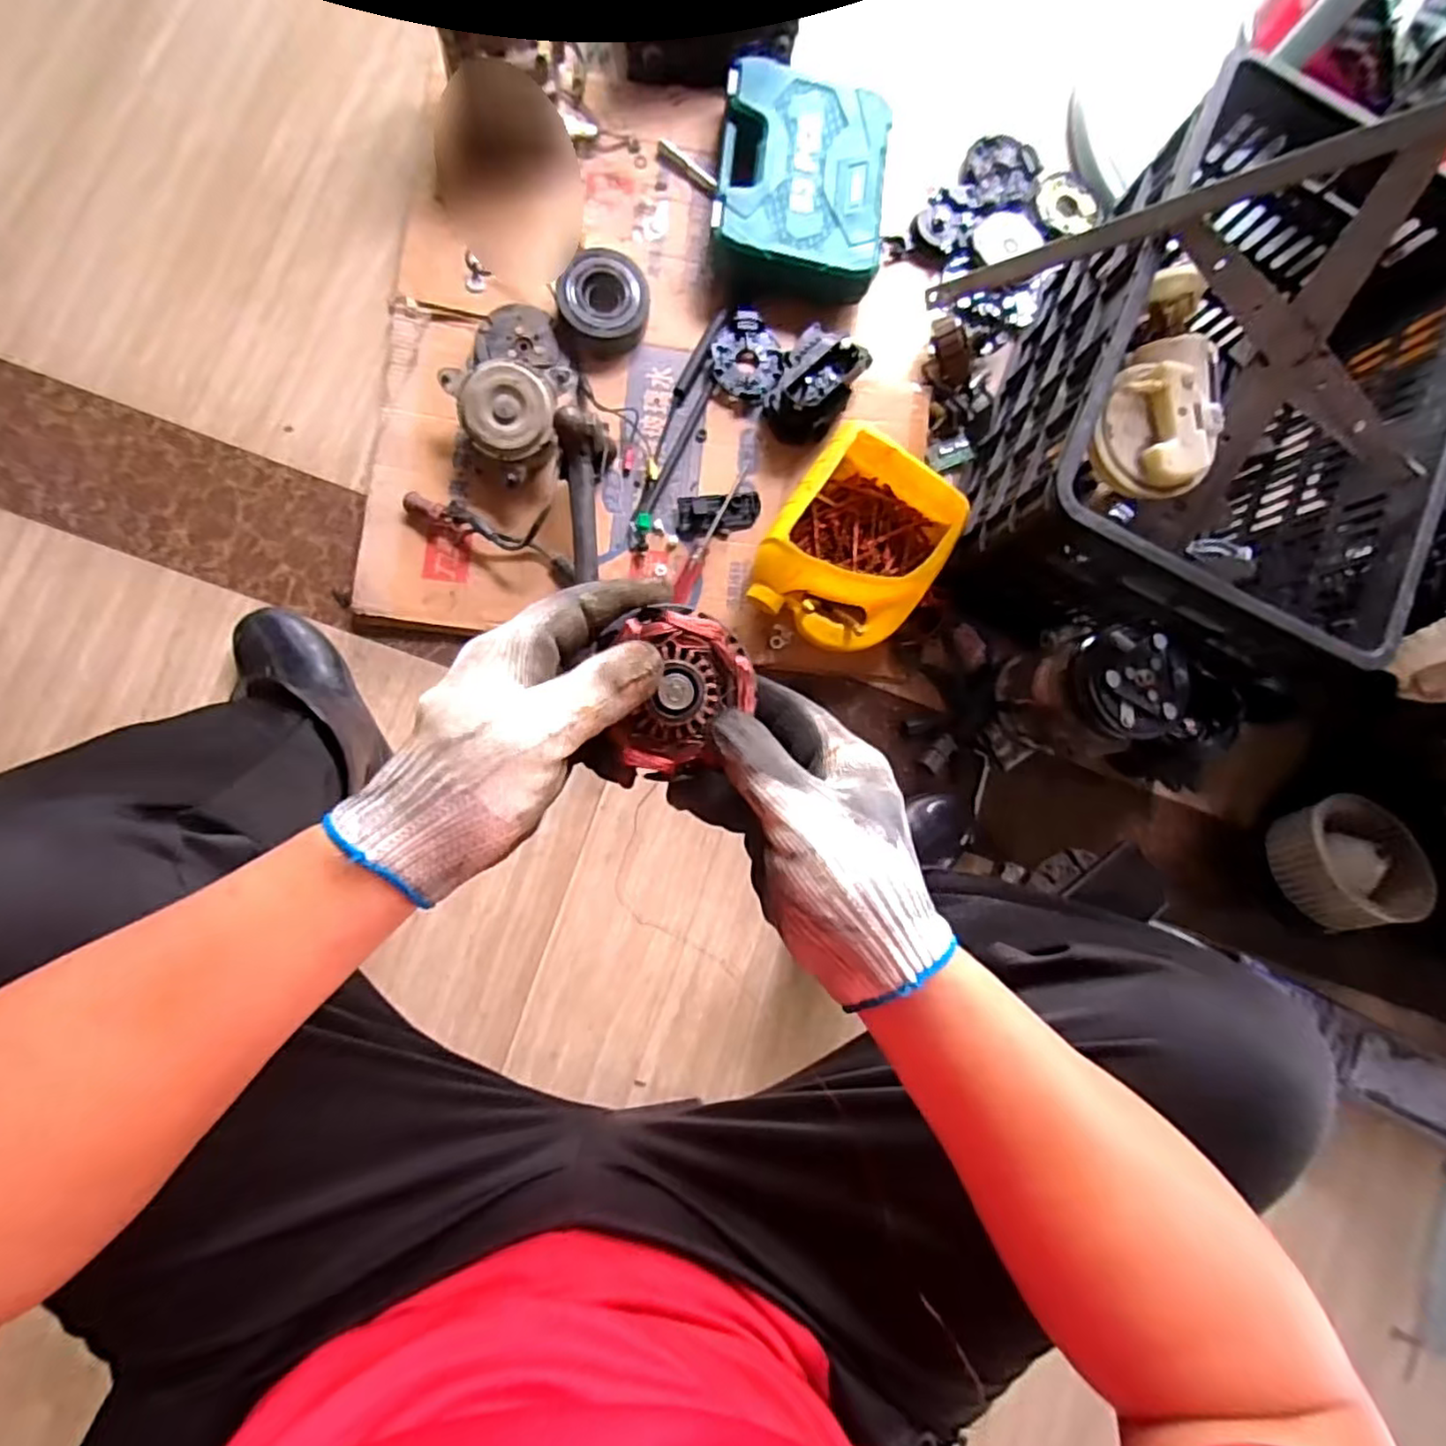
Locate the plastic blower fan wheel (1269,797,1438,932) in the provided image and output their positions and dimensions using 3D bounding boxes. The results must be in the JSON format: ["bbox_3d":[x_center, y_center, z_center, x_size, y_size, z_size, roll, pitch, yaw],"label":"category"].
[{"bbox_3d":[0.720,0.158,0.786,0.121,0.073,0.144,-27,90,-8],"label":"plastic blower fan wheel"}]

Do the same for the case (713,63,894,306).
[{"bbox_3d":[0.093,-0.636,0.814,0.198,0.073,0.249,6,81,-3],"label":"case"}]

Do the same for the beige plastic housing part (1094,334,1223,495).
[{"bbox_3d":[0.397,-0.271,0.625,0.106,0.055,0.124,11,96,14],"label":"beige plastic housing part"}]

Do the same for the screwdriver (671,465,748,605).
[{"bbox_3d":[-0.016,-0.218,0.789,0.021,0.018,0.181,24,80,0],"label":"screwdriver"}]

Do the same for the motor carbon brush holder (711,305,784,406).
[{"bbox_3d":[0.028,-0.436,0.808,0.082,0.030,0.103,-2,81,-4],"label":"motor carbon brush holder"}]

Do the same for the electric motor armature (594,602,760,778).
[{"bbox_3d":[-0.018,-0.015,0.298,0.062,0.032,0.072,-4,81,-4],"label":"electric motor armature"}]

